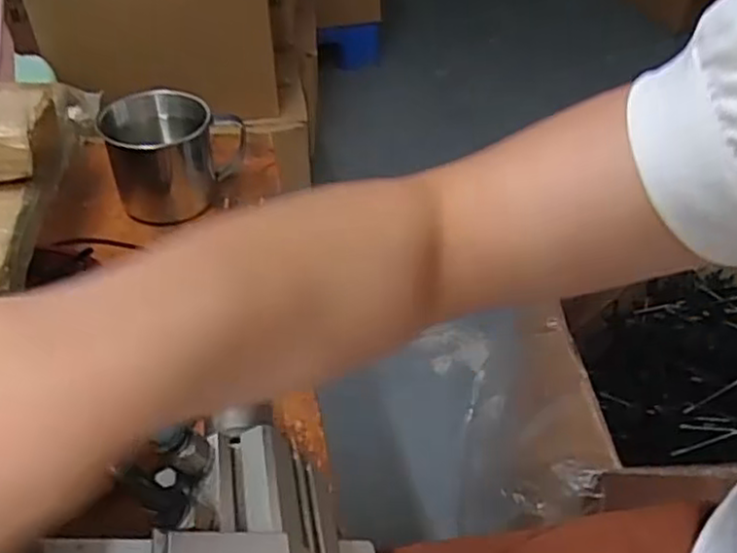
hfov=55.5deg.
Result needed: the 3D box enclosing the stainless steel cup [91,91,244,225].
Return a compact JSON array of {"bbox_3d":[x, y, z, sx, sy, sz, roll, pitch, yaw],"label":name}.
[{"bbox_3d":[-0.133,-0.086,0.492,0.092,0.073,0.068,-12,43,-11],"label":"stainless steel cup"}]

